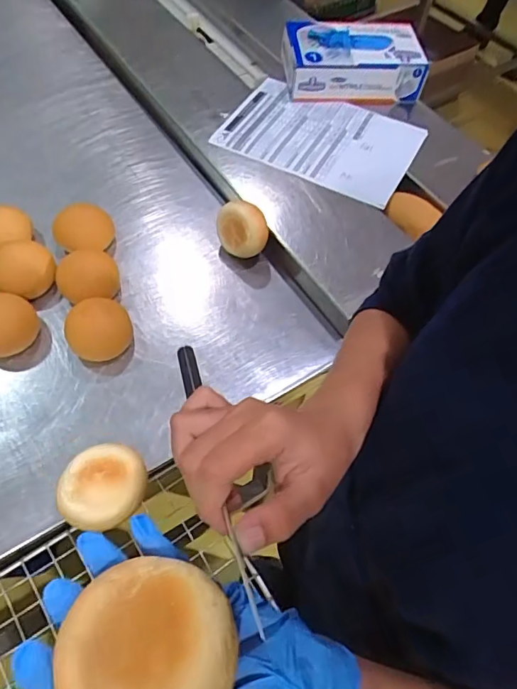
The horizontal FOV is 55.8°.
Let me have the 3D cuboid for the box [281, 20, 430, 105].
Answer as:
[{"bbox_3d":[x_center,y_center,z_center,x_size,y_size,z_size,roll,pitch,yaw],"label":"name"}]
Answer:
[{"bbox_3d":[0.158,-0.469,0.809,0.229,0.082,0.121,2,59,-1],"label":"box"}]

